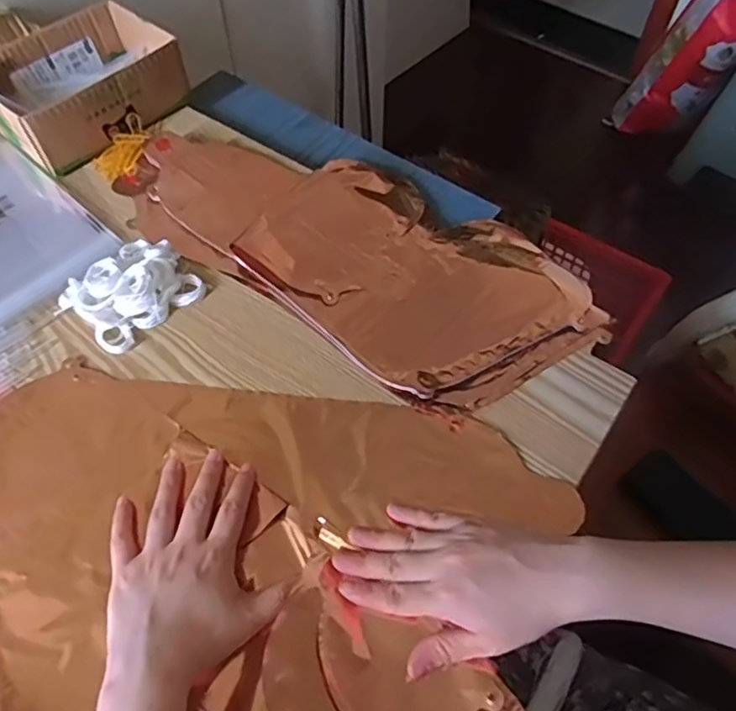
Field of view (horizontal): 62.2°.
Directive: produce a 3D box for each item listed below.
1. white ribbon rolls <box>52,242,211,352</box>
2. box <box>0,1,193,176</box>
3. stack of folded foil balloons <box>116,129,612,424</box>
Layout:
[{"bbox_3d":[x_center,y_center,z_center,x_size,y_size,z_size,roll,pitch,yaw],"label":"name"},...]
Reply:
[{"bbox_3d":[-0.205,-0.061,0.525,0.086,0.026,0.099,40,65,22],"label":"white ribbon rolls"},{"bbox_3d":[-0.300,-0.283,0.640,0.139,0.067,0.182,37,64,21],"label":"box"},{"bbox_3d":[-0.014,-0.113,0.563,0.444,0.035,0.214,32,62,19],"label":"stack of folded foil balloons"}]

